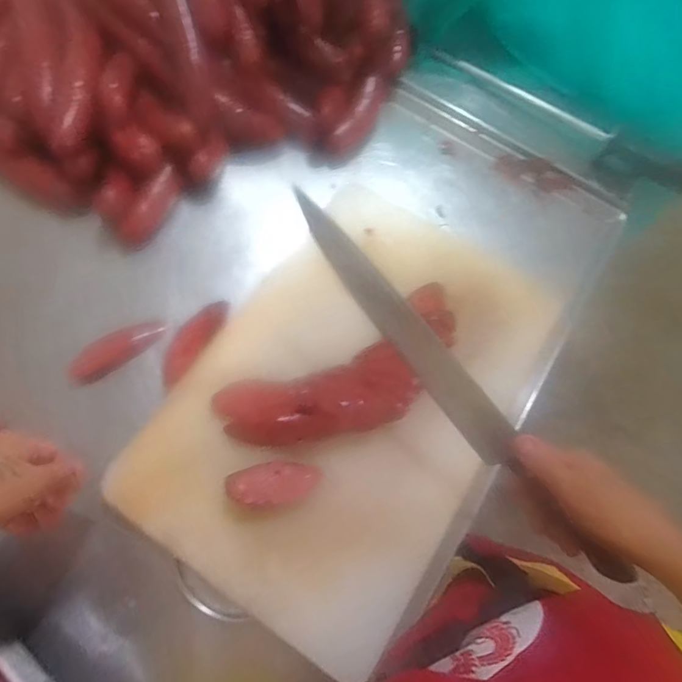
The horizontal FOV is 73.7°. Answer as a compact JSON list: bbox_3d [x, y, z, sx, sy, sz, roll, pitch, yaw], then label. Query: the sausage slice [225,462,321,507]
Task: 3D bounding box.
[{"bbox_3d":[-0.061,0.129,0.411,0.081,0.008,0.036,-1,70,-4],"label":"sausage slice"}]

